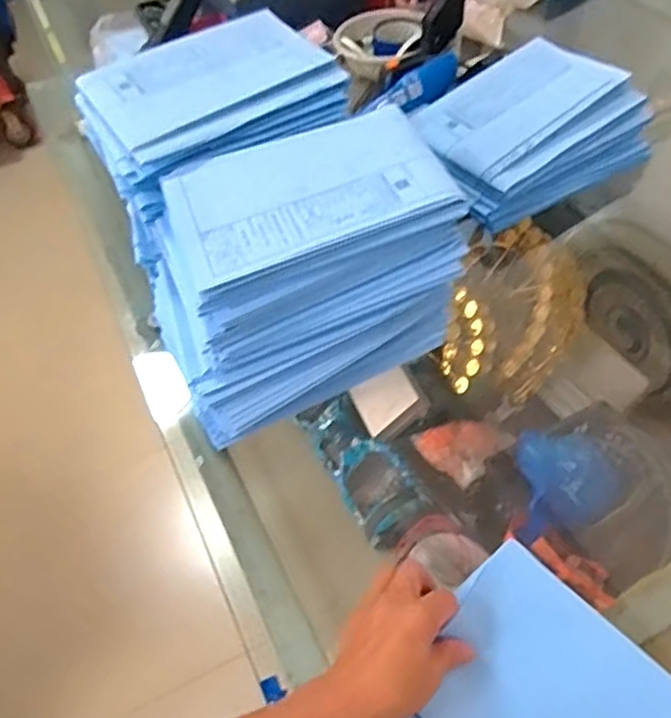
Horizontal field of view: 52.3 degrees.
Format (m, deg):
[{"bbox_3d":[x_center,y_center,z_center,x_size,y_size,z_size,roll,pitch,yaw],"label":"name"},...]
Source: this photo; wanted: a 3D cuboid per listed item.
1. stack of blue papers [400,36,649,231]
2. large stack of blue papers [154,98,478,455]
[{"bbox_3d":[0.281,-0.343,1.023,0.311,0.098,0.238,-29,53,-17],"label":"stack of blue papers"},{"bbox_3d":[-0.039,-0.109,0.799,0.333,0.187,0.264,-19,51,-10],"label":"large stack of blue papers"}]

